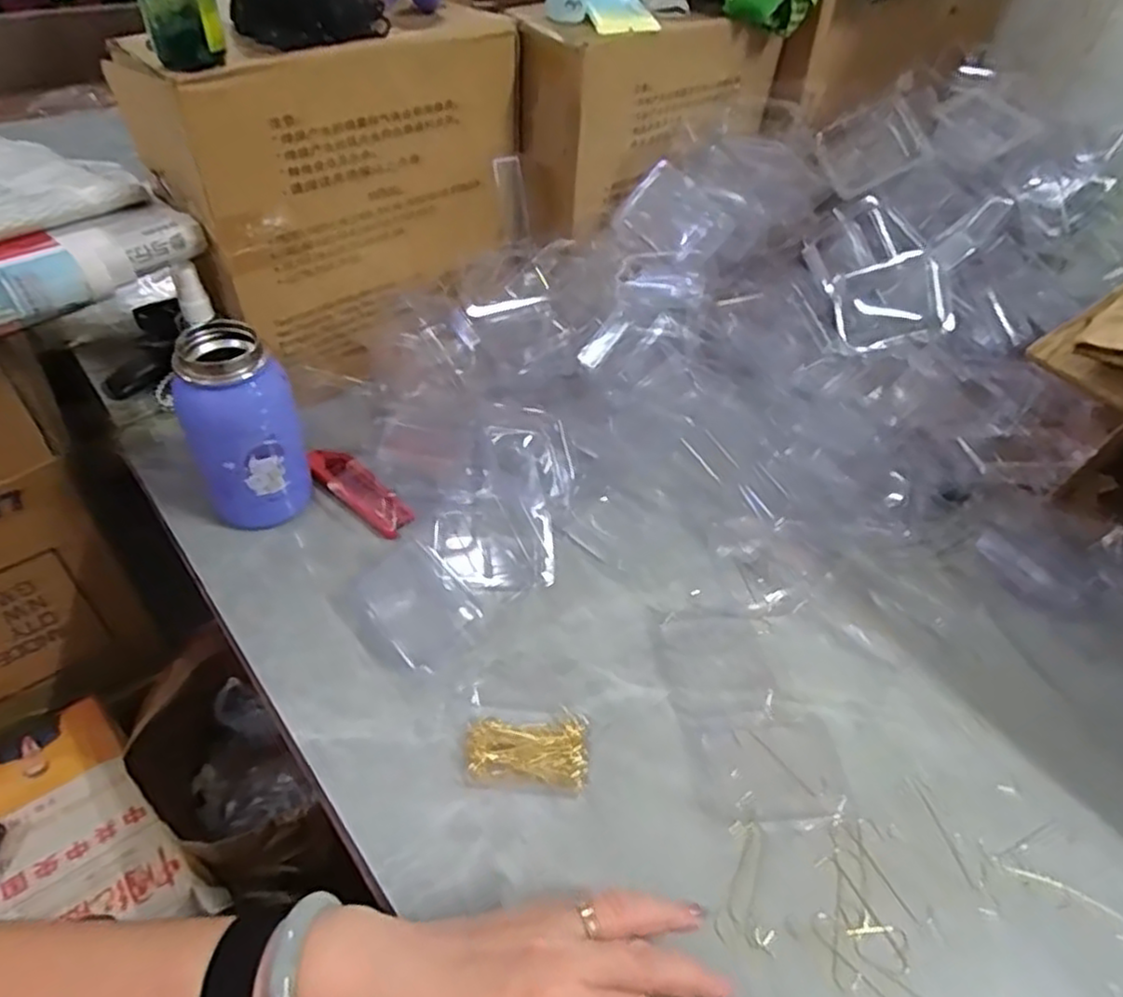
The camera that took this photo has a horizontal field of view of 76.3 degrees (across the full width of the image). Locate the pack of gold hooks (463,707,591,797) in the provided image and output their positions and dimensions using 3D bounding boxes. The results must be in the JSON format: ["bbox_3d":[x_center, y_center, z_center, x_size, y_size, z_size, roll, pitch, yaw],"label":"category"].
[{"bbox_3d":[-0.020,0.147,0.420,0.070,0.018,0.045,3,45,-3],"label":"pack of gold hooks"}]

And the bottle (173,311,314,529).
[{"bbox_3d":[-0.222,-0.045,0.501,0.065,0.139,0.059,-2,46,-8],"label":"bottle"}]

